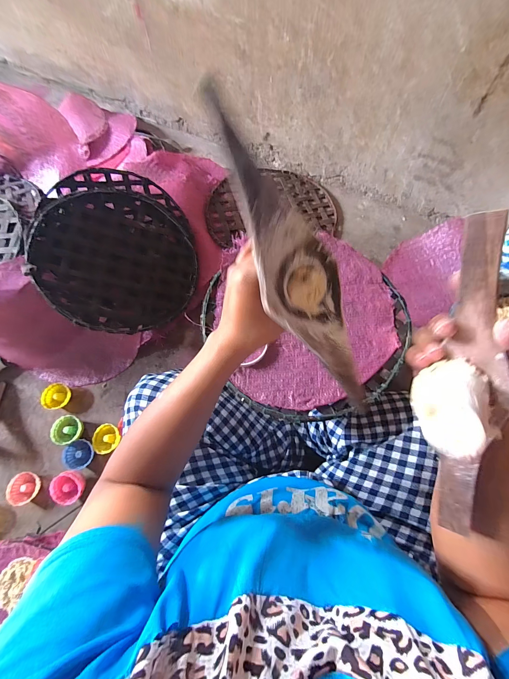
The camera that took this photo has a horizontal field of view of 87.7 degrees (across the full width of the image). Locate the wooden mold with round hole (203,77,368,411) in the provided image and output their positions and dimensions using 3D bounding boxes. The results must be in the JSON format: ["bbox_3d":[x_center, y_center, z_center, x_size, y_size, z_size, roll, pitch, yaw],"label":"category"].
[{"bbox_3d":[0.037,-0.045,0.215,0.063,0.008,0.262,-37,114,-12],"label":"wooden mold with round hole"}]

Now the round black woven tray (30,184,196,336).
[{"bbox_3d":[-0.318,-0.190,0.639,0.350,0.025,0.336,3,82,-25],"label":"round black woven tray"}]

